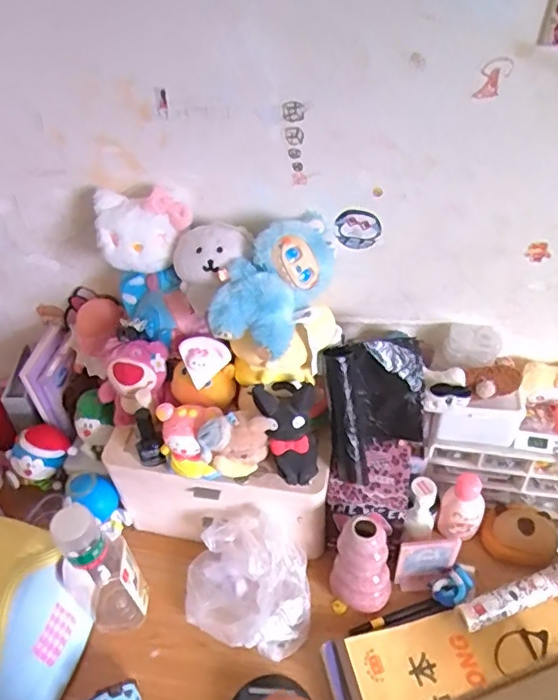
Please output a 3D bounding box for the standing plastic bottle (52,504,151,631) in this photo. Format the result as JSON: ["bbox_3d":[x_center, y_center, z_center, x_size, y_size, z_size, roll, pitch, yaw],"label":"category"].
[{"bbox_3d":[-0.195,0.231,0.611,0.071,0.207,0.073,30,49,31],"label":"standing plastic bottle"}]

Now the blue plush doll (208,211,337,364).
[{"bbox_3d":[-0.003,-0.070,0.562,0.097,0.079,0.141,11,41,14],"label":"blue plush doll"}]

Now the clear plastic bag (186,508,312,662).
[{"bbox_3d":[-0.036,0.255,0.636,0.140,0.121,0.118,1,40,2],"label":"clear plastic bag"}]

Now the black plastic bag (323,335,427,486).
[{"bbox_3d":[0.104,0.056,0.607,0.115,0.136,0.072,-31,49,-31],"label":"black plastic bag"}]

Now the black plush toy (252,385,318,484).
[{"bbox_3d":[0.007,0.084,0.594,0.061,0.105,0.061,-2,40,-2],"label":"black plush toy"}]

